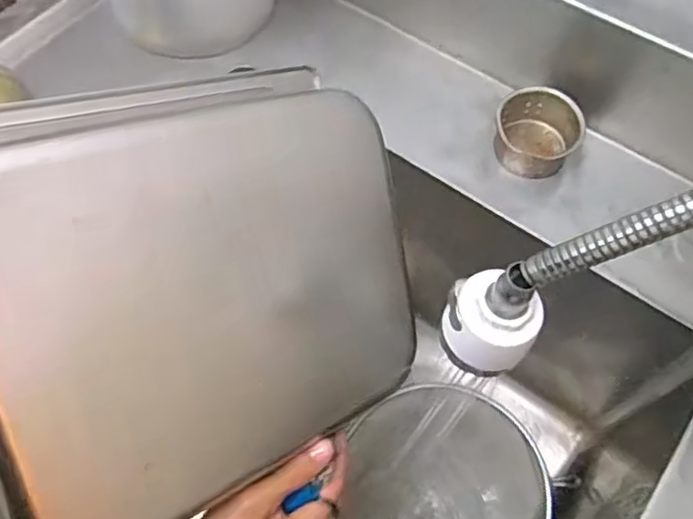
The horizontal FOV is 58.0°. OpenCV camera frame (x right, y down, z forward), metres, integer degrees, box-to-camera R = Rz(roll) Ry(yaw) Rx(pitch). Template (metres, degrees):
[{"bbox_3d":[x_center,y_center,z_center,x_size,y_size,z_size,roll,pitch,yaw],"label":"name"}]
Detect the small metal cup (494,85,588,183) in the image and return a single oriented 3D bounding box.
[{"bbox_3d":[0.164,-0.107,0.541,0.070,0.045,0.069,0,62,1],"label":"small metal cup"}]

